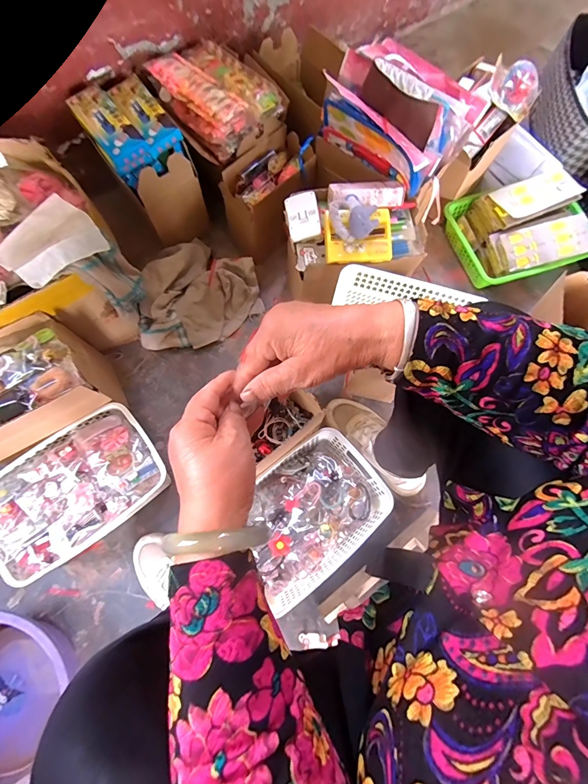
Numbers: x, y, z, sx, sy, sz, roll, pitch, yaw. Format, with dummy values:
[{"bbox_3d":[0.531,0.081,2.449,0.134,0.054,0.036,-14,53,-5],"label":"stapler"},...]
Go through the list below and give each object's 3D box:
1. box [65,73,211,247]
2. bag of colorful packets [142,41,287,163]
[{"bbox_3d":[-0.311,-0.473,0.788,0.142,0.221,0.204,-36,76,-13],"label":"box"},{"bbox_3d":[-0.157,-0.608,0.761,0.197,0.065,0.242,-42,78,-14],"label":"bag of colorful packets"}]

